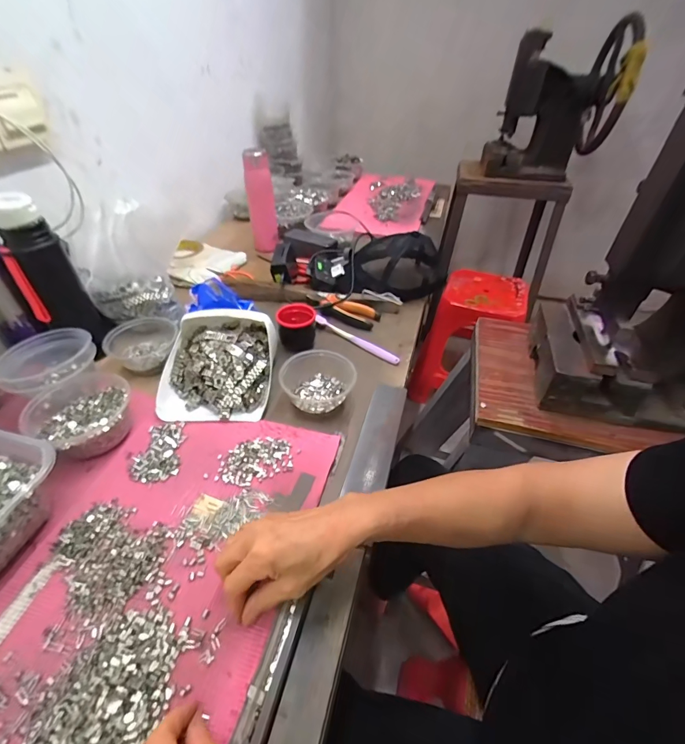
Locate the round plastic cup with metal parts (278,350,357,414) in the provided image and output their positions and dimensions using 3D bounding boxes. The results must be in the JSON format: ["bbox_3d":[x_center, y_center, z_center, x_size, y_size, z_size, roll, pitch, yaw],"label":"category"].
[{"bbox_3d":[-0.037,0.010,0.548,0.105,0.047,0.097,0,41,0],"label":"round plastic cup with metal parts"}]

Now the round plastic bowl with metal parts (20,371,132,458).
[{"bbox_3d":[-0.334,0.054,0.482,0.119,0.046,0.134,-22,46,-24],"label":"round plastic bowl with metal parts"}]

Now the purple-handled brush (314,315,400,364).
[{"bbox_3d":[0.024,-0.060,0.662,0.179,0.011,0.019,26,47,26],"label":"purple-handled brush"}]

